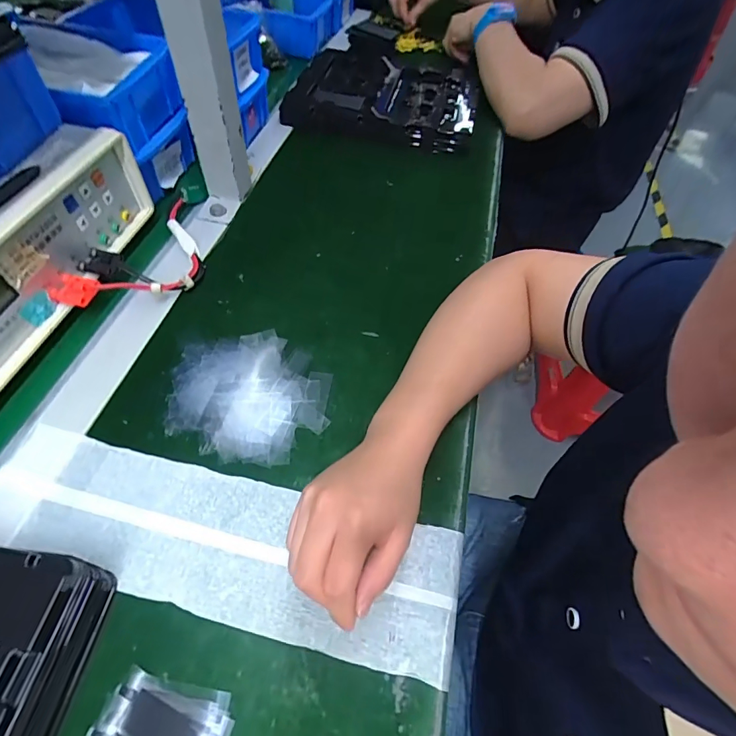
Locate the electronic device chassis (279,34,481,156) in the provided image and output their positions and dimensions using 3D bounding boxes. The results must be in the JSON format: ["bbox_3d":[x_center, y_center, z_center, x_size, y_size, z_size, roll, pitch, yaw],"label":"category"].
[{"bbox_3d":[0.037,-0.444,0.658,0.268,0.050,0.306,12,56,4],"label":"electronic device chassis"}]

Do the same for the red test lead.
[{"bbox_3d":[-0.240,-0.117,0.421,0.137,0.037,0.136,-22,61,-18],"label":"red test lead"}]

